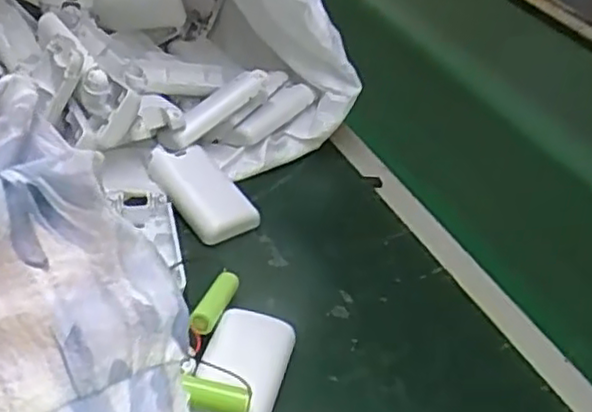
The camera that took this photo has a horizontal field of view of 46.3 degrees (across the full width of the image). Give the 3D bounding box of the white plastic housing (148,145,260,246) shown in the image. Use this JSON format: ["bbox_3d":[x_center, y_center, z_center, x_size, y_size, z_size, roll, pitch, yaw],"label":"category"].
[{"bbox_3d":[-0.069,-0.009,0.490,0.047,0.029,0.087,-21,45,-31],"label":"white plastic housing"}]

